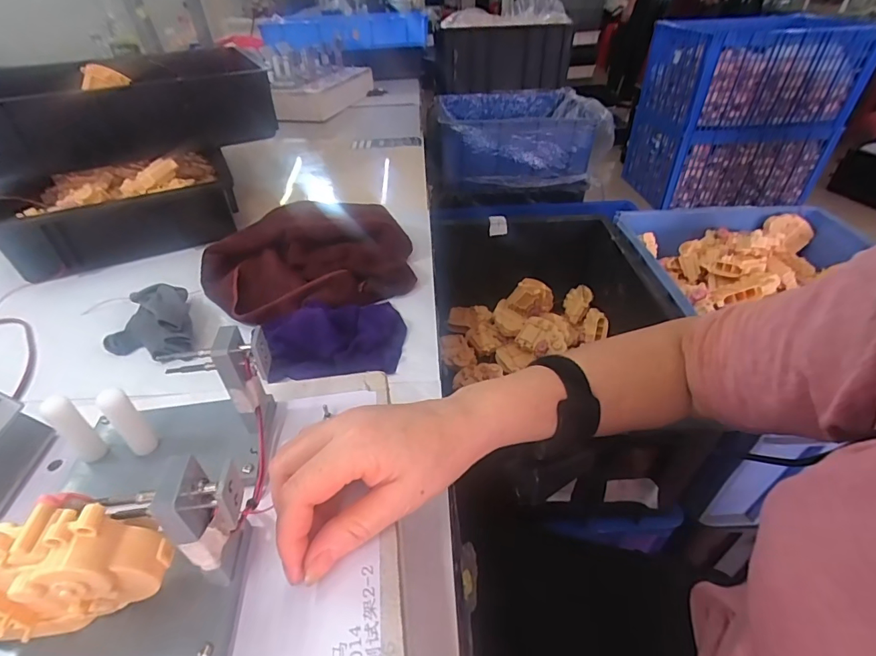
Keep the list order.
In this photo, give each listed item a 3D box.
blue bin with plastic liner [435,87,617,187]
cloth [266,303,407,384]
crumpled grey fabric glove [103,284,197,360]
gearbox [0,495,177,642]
[{"bbox_3d":[0.307,-0.747,1.683,0.597,0.195,0.539,-3,39,-1],"label":"blue bin with plastic liner"},{"bbox_3d":[-0.106,0.002,0.475,0.135,0.045,0.132,3,40,4],"label":"cloth"},{"bbox_3d":[-0.323,-0.004,0.490,0.088,0.048,0.122,-21,44,-23],"label":"crumpled grey fabric glove"},{"bbox_3d":[-0.167,0.097,0.184,0.096,0.041,0.049,1,40,3],"label":"gearbox"}]

